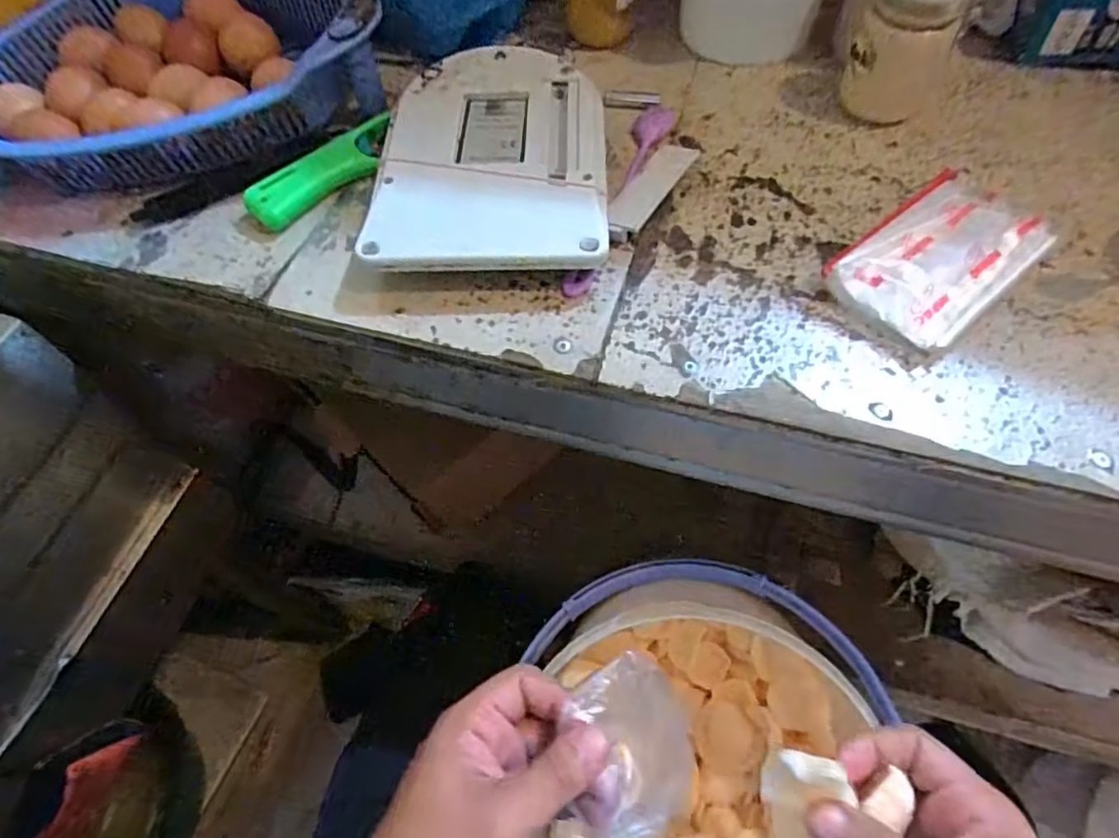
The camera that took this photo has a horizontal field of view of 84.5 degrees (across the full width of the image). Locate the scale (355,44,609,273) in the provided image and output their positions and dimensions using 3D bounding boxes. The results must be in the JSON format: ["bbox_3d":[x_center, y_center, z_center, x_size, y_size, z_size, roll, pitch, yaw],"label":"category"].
[{"bbox_3d":[-0.043,-0.175,0.417,0.143,0.035,0.200,-1,59,3],"label":"scale"}]

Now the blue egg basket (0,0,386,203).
[{"bbox_3d":[-0.296,-0.257,0.456,0.270,0.072,0.222,-36,64,-17],"label":"blue egg basket"}]

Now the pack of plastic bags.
[{"bbox_3d":[0.228,-0.098,0.365,0.135,0.022,0.079,-38,65,-18],"label":"pack of plastic bags"}]

